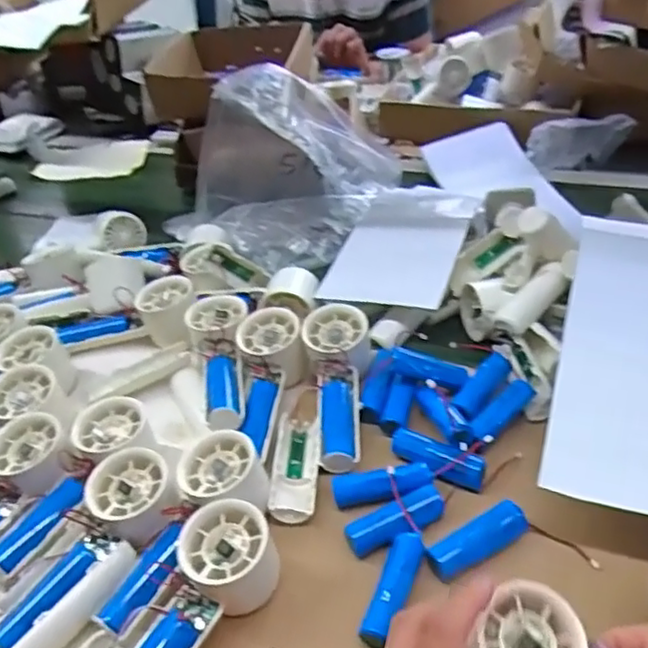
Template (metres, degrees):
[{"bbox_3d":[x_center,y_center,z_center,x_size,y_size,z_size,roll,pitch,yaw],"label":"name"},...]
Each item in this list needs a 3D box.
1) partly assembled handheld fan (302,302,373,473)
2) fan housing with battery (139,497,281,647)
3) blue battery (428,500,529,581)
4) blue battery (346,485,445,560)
[{"bbox_3d":[0.010,0.052,0.549,0.060,0.056,0.155,0,43,1],"label":"partly assembled handheld fan"},{"bbox_3d":[-0.083,0.186,0.402,0.054,0.051,0.150,17,55,27],"label":"fan housing with battery"},{"bbox_3d":[0.104,0.144,0.434,0.072,0.018,0.020,-23,40,-21],"label":"blue battery"},{"bbox_3d":[0.052,0.138,0.451,0.074,0.016,0.024,-20,40,-18],"label":"blue battery"}]

